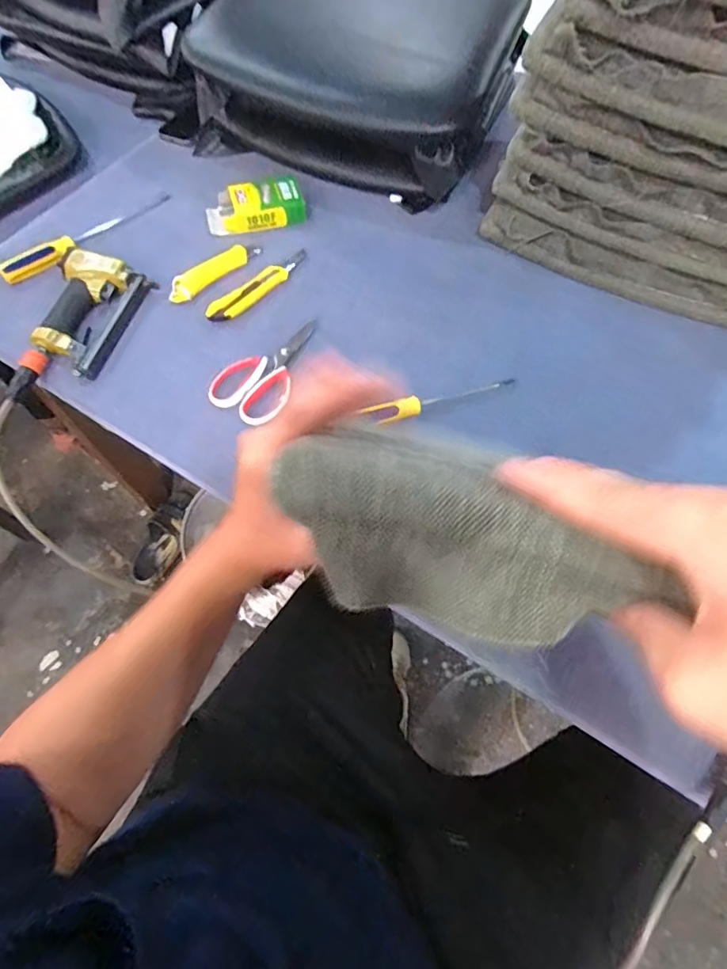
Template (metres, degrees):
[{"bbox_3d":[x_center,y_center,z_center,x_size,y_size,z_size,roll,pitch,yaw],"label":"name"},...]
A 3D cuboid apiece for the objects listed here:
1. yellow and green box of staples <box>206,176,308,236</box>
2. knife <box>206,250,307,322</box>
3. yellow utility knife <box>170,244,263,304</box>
[{"bbox_3d":[-0.178,-0.456,0.842,0.161,0.038,0.092,-14,63,-6],"label":"yellow and green box of staples"},{"bbox_3d":[-0.151,-0.301,0.774,0.035,0.014,0.191,39,70,19],"label":"knife"},{"bbox_3d":[-0.226,-0.327,0.783,0.158,0.018,0.037,-40,69,-18],"label":"yellow utility knife"}]

